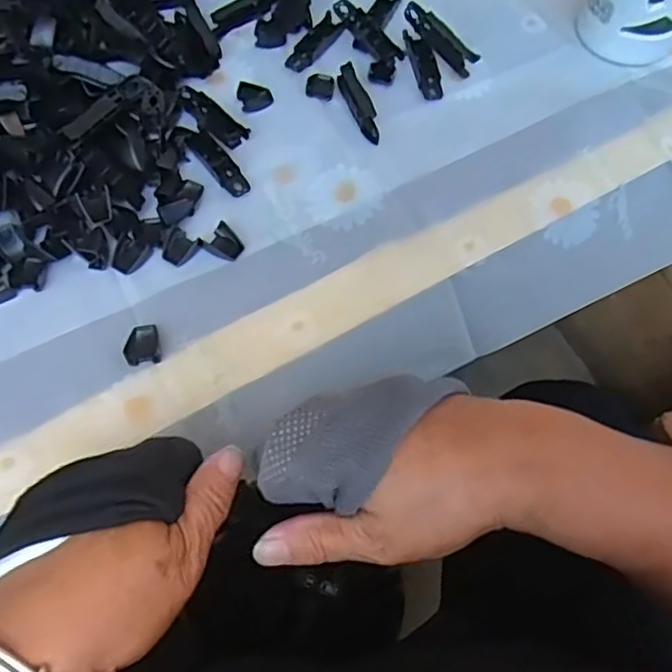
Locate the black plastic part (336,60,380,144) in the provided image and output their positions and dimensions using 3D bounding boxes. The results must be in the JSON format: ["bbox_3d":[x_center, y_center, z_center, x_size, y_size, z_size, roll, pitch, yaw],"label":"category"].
[{"bbox_3d":[0.016,-0.158,0.451,0.014,0.009,0.064,-19,67,-11],"label":"black plastic part"}]

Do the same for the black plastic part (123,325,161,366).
[{"bbox_3d":[-0.110,0.005,0.375,0.018,0.008,0.023,-12,66,-8],"label":"black plastic part"}]

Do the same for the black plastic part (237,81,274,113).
[{"bbox_3d":[-0.056,-0.167,0.462,0.022,0.005,0.024,-20,68,-11],"label":"black plastic part"}]

